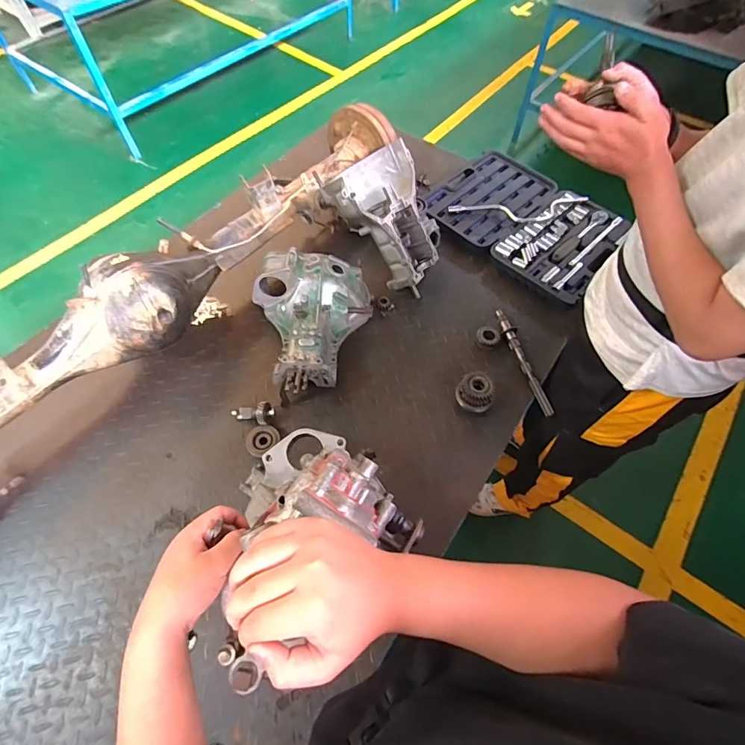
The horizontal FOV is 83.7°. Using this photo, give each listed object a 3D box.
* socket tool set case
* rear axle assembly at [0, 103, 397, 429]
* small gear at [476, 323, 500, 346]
[{"bbox_3d":[0.450,-0.457,1.234,0.438,0.060,0.569,-39,68,-21],"label":"socket tool set case"},{"bbox_3d":[-0.484,-0.168,0.947,0.216,0.236,1.492,35,65,17],"label":"rear axle assembly"},{"bbox_3d":[0.290,-0.093,1.043,0.055,0.016,0.063,24,62,12],"label":"small gear"}]

